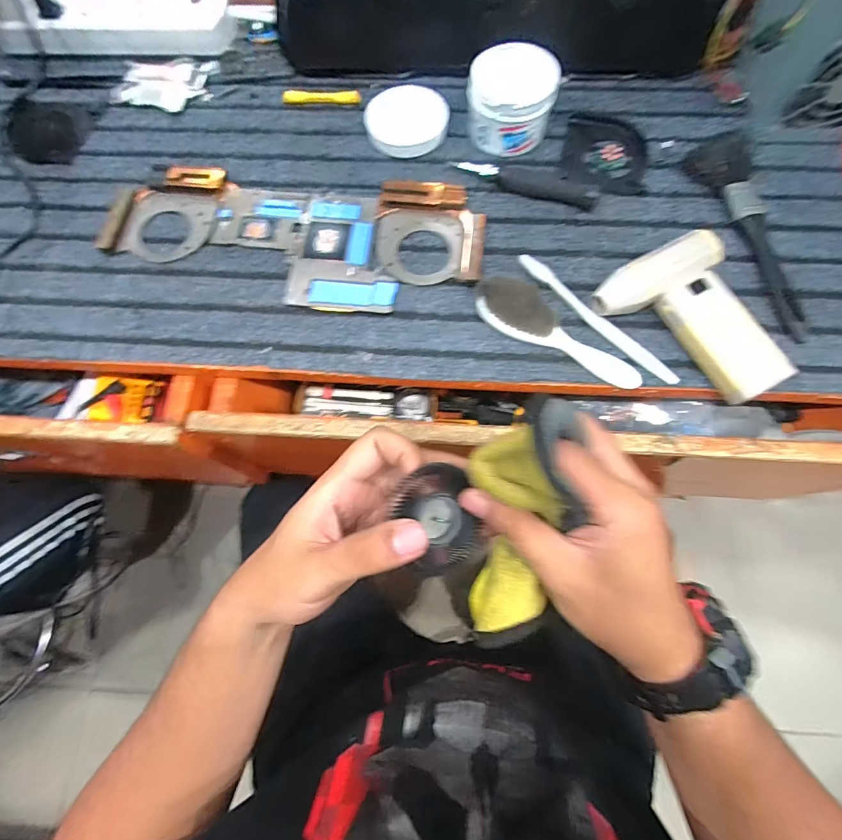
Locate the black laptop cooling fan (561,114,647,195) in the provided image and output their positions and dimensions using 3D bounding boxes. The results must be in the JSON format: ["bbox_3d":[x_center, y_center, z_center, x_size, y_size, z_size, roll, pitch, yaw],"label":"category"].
[{"bbox_3d":[0.183,-0.267,0.411,0.078,0.012,0.092,14,74,6],"label":"black laptop cooling fan"}]

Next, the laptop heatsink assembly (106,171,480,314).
[{"bbox_3d":[-0.120,-0.170,0.388,0.347,0.010,0.139,5,73,3],"label":"laptop heatsink assembly"}]

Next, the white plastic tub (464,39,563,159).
[{"bbox_3d":[0.084,-0.298,0.397,0.080,0.059,0.070,9,73,4],"label":"white plastic tub"}]

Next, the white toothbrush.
[{"bbox_3d":[0.148,-0.086,0.353,0.162,0.013,0.012,43,79,13],"label":"white toothbrush"}]

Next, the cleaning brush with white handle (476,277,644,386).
[{"bbox_3d":[0.111,-0.070,0.340,0.146,0.030,0.028,33,77,11],"label":"cleaning brush with white handle"}]

